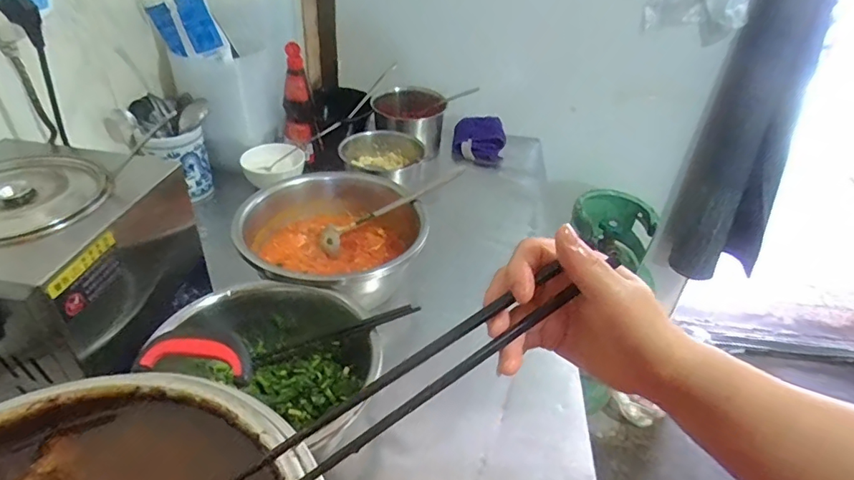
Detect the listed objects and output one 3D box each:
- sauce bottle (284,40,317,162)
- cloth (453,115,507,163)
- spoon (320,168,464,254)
[{"bbox_3d":[-0.239,-0.251,0.945,0.057,0.191,0.065,-4,38,-13],"label":"sauce bottle"},{"bbox_3d":[0.108,-0.216,1.080,0.114,0.095,0.042,8,2,17],"label":"cloth"},{"bbox_3d":[-0.051,-0.047,0.732,0.228,0.022,0.042,-26,40,4],"label":"spoon"}]

